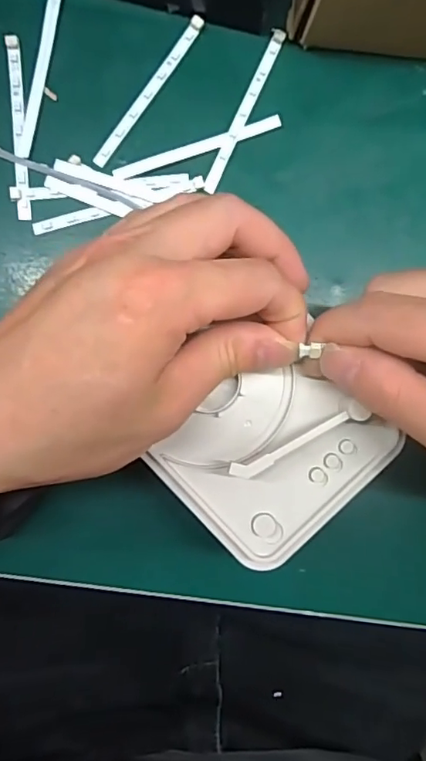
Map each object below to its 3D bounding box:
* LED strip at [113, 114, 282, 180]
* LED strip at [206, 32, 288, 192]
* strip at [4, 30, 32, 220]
[{"bbox_3d":[-0.008,-0.118,0.270,0.087,0.004,0.007,-20,89,-4],"label":"LED strip"},{"bbox_3d":[0.016,-0.136,0.270,0.007,0.004,0.087,24,87,-2],"label":"LED strip"},{"bbox_3d":[-0.097,-0.125,0.266,0.007,0.009,0.088,-3,88,-3],"label":"strip"}]

